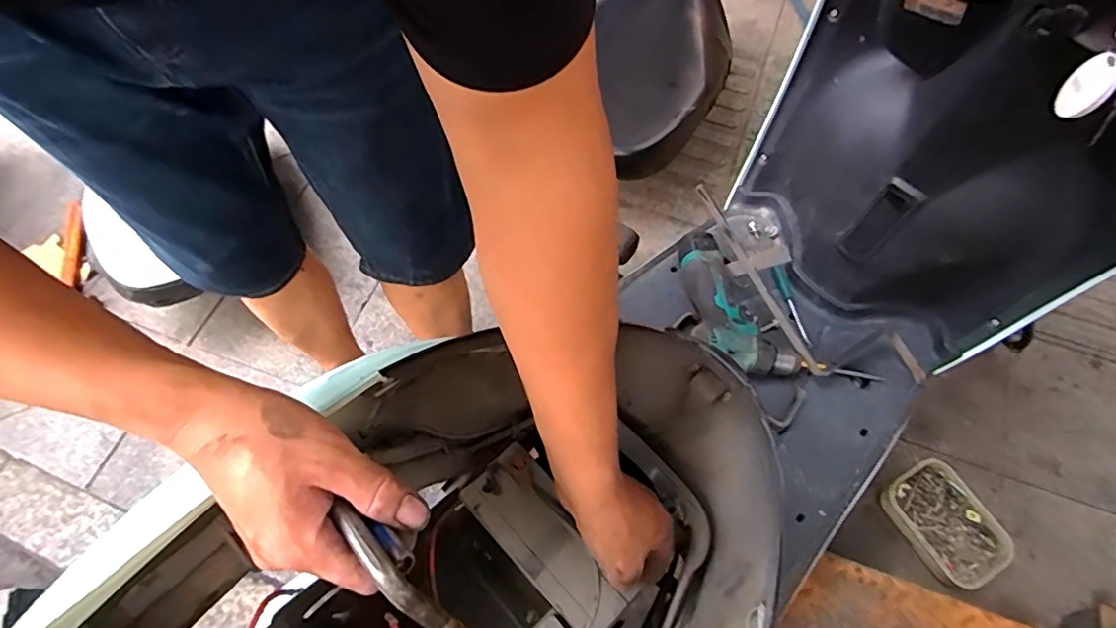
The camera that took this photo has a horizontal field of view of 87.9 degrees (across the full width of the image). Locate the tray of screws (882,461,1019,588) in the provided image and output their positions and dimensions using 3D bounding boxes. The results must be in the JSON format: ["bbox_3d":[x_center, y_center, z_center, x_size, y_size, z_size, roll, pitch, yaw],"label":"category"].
[{"bbox_3d":[0.636,0.345,0.956,0.131,0.044,0.185,-28,67,-12],"label":"tray of screws"}]

